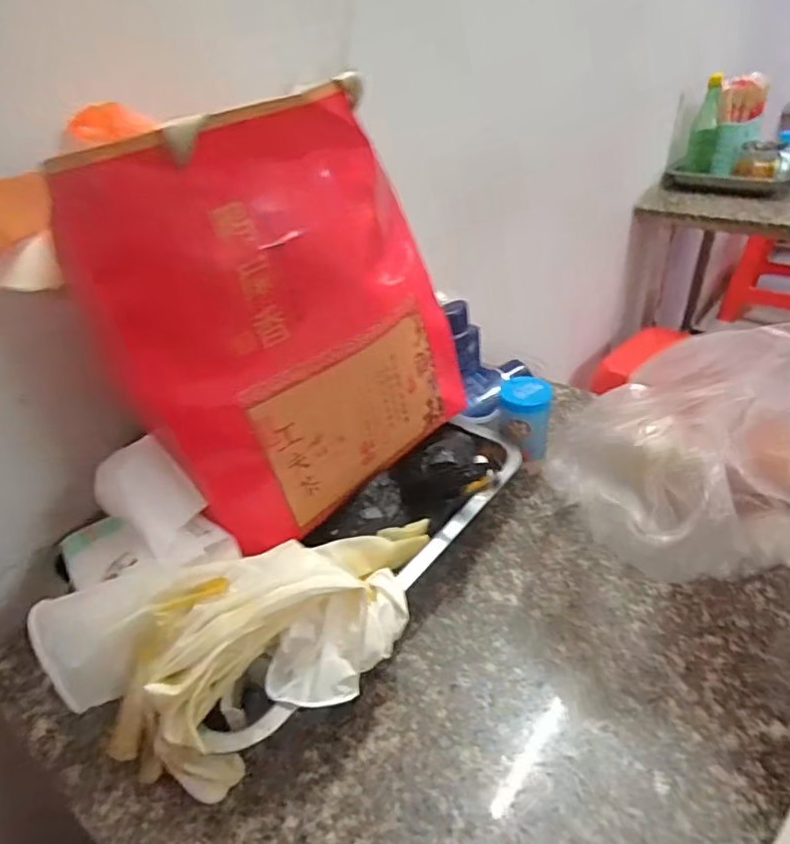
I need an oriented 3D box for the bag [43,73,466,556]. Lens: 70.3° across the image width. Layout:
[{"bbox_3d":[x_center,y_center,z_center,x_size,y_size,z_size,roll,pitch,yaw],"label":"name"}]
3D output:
[{"bbox_3d":[-0.057,-0.066,0.399,0.078,0.277,0.252,23,43,33],"label":"bag"}]

